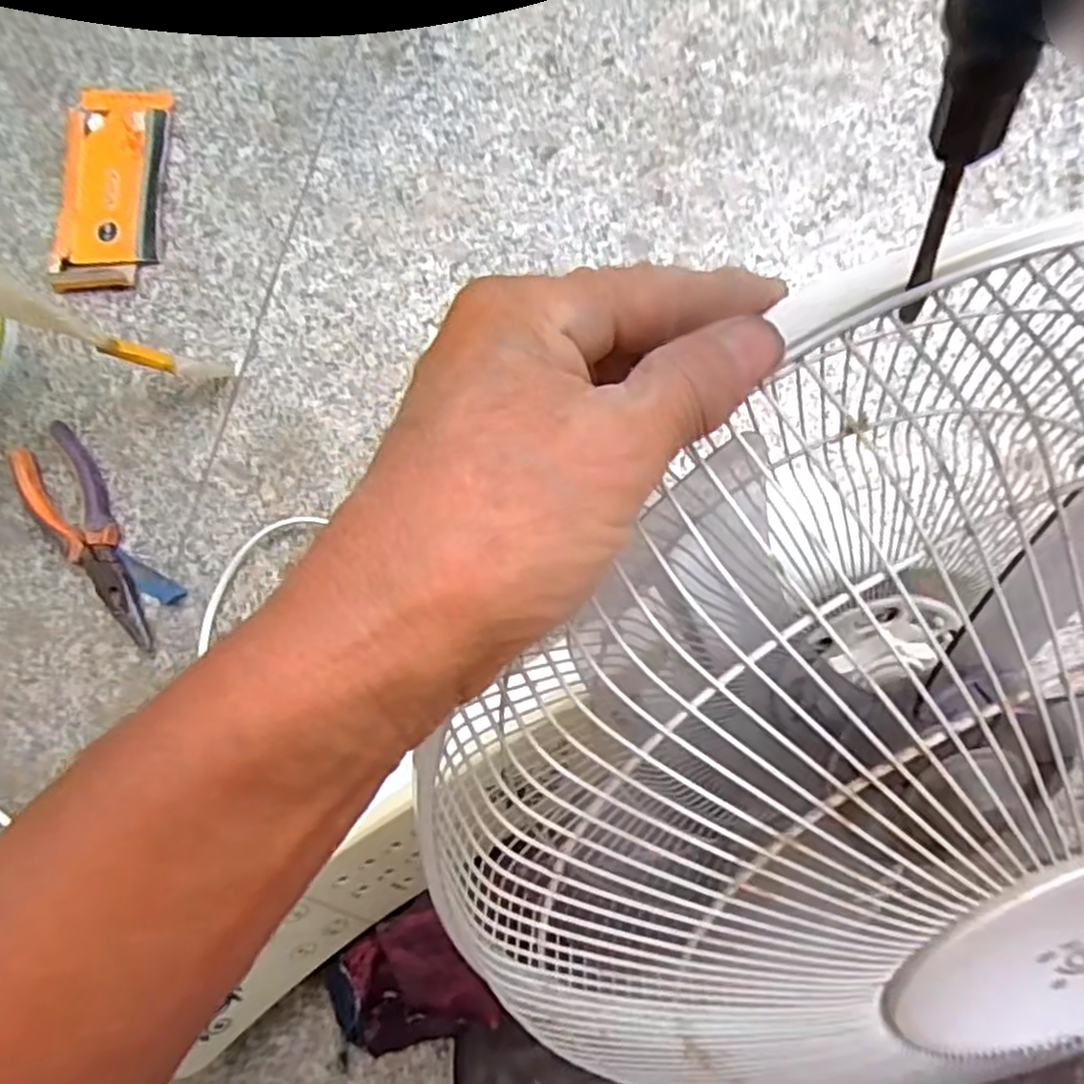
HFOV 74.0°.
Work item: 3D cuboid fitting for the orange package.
[{"bbox_3d":[-0.334,-0.276,0.559,0.080,0.012,0.161,1,82,5],"label":"orange package"}]

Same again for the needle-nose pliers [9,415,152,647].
[{"bbox_3d":[-0.334,0.001,0.526,0.050,0.014,0.182,-27,81,1],"label":"needle-nose pliers"}]

